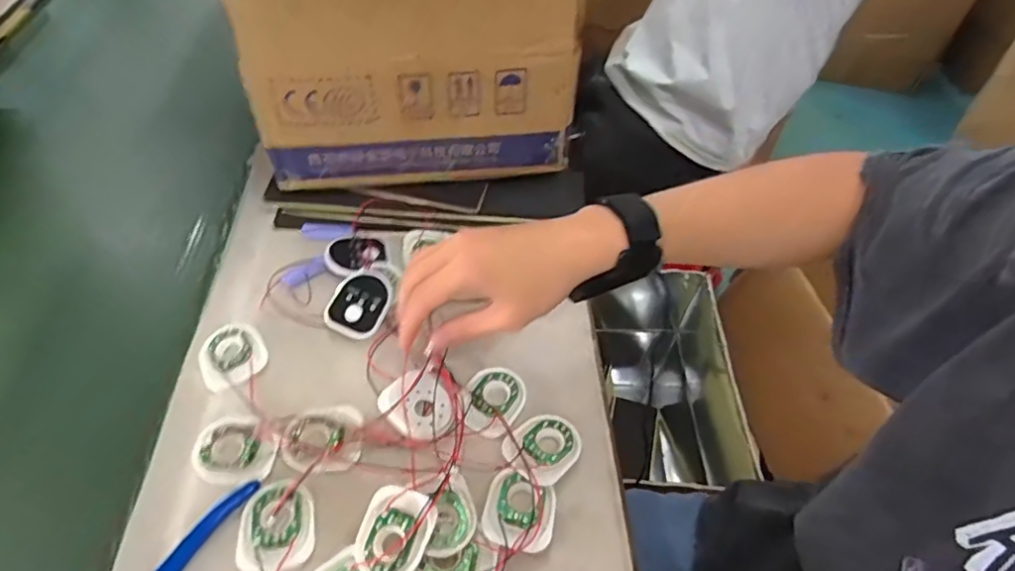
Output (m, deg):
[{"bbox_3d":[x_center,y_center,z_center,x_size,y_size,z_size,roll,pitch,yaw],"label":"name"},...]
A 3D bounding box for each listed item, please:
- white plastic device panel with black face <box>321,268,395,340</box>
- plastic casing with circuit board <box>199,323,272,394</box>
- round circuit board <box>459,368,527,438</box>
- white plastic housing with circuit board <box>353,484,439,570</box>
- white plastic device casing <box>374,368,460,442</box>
[{"bbox_3d":[-0.126,0.015,0.493,0.051,0.011,0.062,27,73,10],"label":"white plastic device panel with black face"},{"bbox_3d":[-0.224,0.055,0.467,0.050,0.005,0.058,-27,57,-22],"label":"plastic casing with circuit board"},{"bbox_3d":[-0.011,0.089,0.455,0.047,0.010,0.058,23,54,15],"label":"round circuit board"},{"bbox_3d":[-0.076,0.165,0.381,0.046,0.012,0.057,16,53,10],"label":"white plastic housing with circuit board"},{"bbox_3d":[-0.066,0.092,0.447,0.059,0.017,0.053,34,59,17],"label":"white plastic device casing"}]

